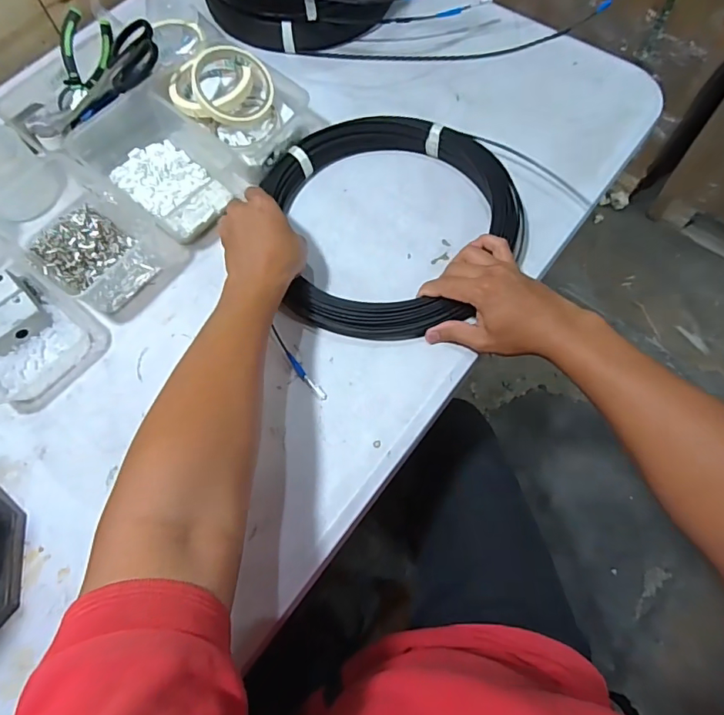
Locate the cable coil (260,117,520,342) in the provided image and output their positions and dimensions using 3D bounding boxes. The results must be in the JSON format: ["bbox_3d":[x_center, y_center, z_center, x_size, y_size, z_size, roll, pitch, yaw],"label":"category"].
[{"bbox_3d":[0.039,-0.157,0.541,0.269,0.040,0.275,0,67,1],"label":"cable coil"}]

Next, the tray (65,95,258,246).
[{"bbox_3d":[-0.244,-0.235,0.578,0.196,0.066,0.130,38,73,16],"label":"tray"}]

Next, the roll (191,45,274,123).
[{"bbox_3d":[-0.151,-0.318,0.561,0.091,0.021,0.091,-3,98,-26],"label":"roll"}]

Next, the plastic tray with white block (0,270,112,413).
[{"bbox_3d":[-0.374,-0.037,0.513,0.178,0.036,0.127,39,73,16],"label":"plastic tray with white block"}]

